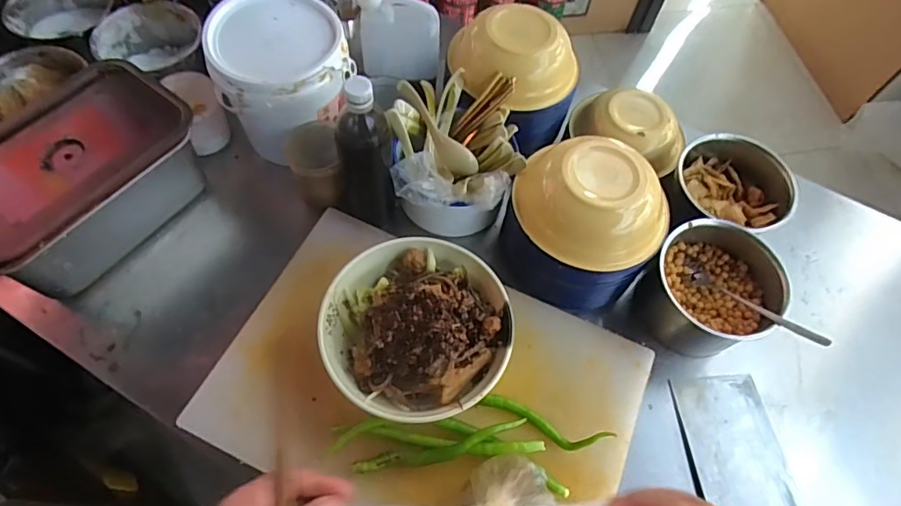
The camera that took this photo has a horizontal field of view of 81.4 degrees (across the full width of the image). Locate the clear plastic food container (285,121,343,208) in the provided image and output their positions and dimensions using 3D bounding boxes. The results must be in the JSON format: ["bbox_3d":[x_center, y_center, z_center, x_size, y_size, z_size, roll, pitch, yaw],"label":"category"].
[{"bbox_3d":[-0.184,-0.117,0.725,0.068,0.094,0.087,-9,63,-9],"label":"clear plastic food container"}]

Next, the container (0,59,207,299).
[{"bbox_3d":[-0.462,-0.086,0.670,0.171,0.148,0.274,34,65,13],"label":"container"}]

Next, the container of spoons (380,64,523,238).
[{"bbox_3d":[0.004,-0.120,0.724,0.168,0.135,0.219,-5,63,-6],"label":"container of spoons"}]

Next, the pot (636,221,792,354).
[{"bbox_3d":[0.332,0.050,0.679,0.147,0.108,0.150,2,62,-3],"label":"pot"}]

